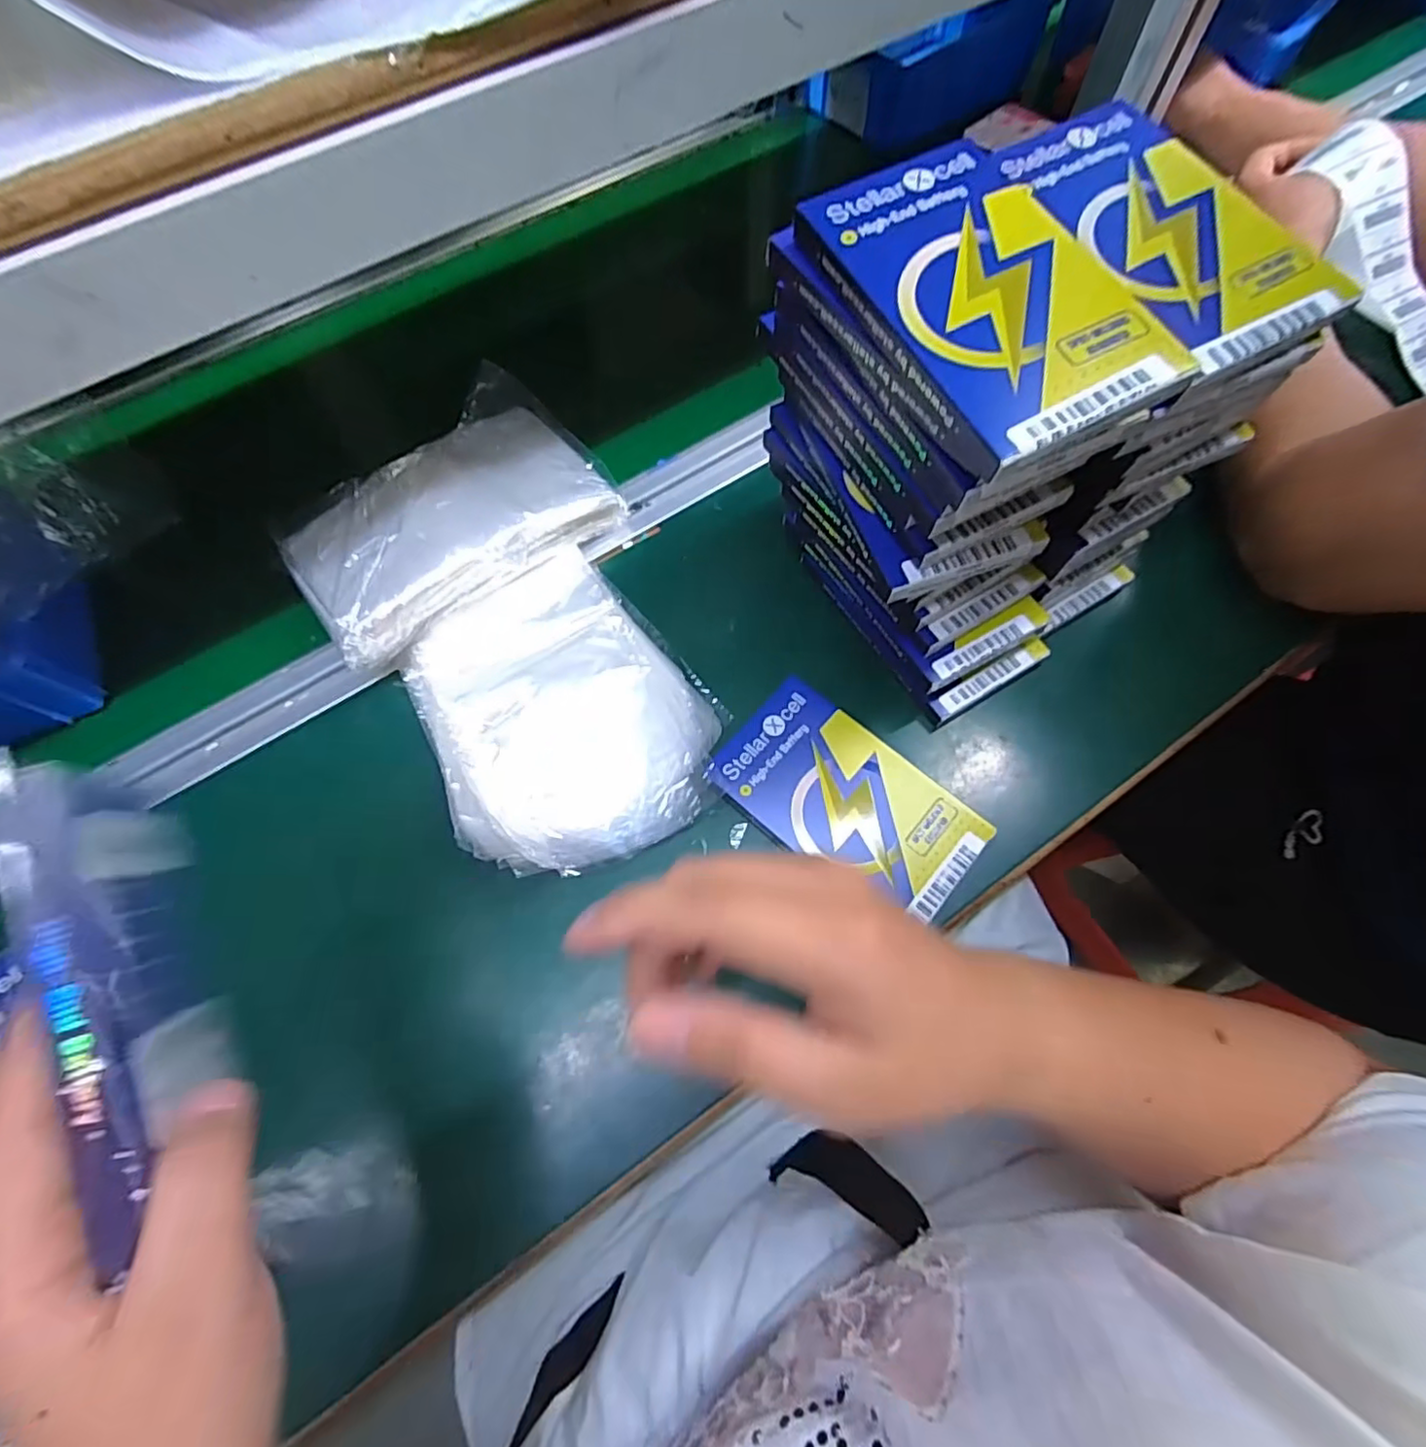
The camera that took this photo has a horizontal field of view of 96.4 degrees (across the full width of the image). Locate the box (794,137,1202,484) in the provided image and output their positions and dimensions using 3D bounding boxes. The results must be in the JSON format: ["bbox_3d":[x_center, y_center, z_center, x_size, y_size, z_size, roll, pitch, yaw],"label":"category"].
[{"bbox_3d":[0.094,-0.152,0.223,0.080,0.016,0.128,-27,68,-9],"label":"box"}]

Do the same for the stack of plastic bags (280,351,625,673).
[{"bbox_3d":[-0.165,-0.134,0.391,0.186,0.028,0.130,-41,71,-14],"label":"stack of plastic bags"}]

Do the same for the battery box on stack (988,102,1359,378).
[{"bbox_3d":[0.175,-0.192,0.246,0.069,0.014,0.128,-26,68,-9],"label":"battery box on stack"}]

